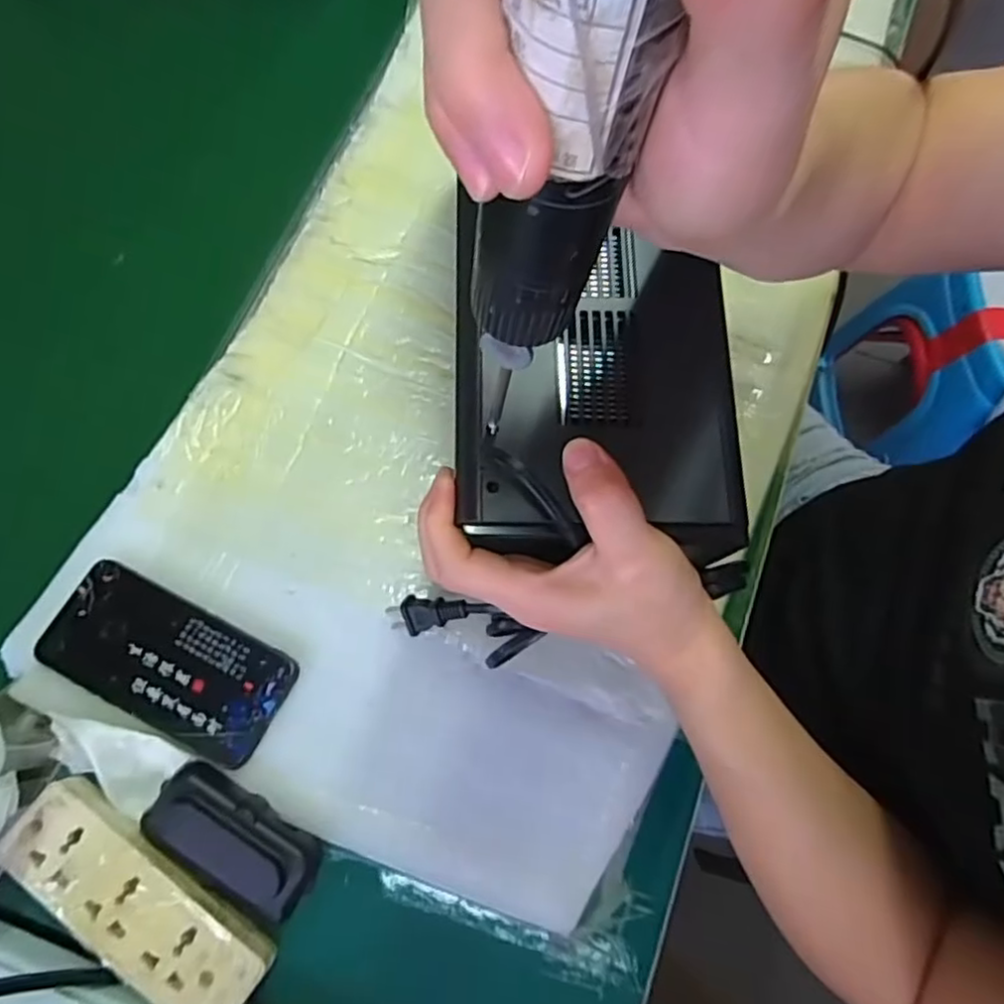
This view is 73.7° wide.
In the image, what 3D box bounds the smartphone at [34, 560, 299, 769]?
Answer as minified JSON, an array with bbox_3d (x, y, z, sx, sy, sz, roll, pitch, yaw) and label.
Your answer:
[{"bbox_3d":[-0.215,0.103,0.433,0.153,0.012,0.076,27,75,5],"label":"smartphone"}]

